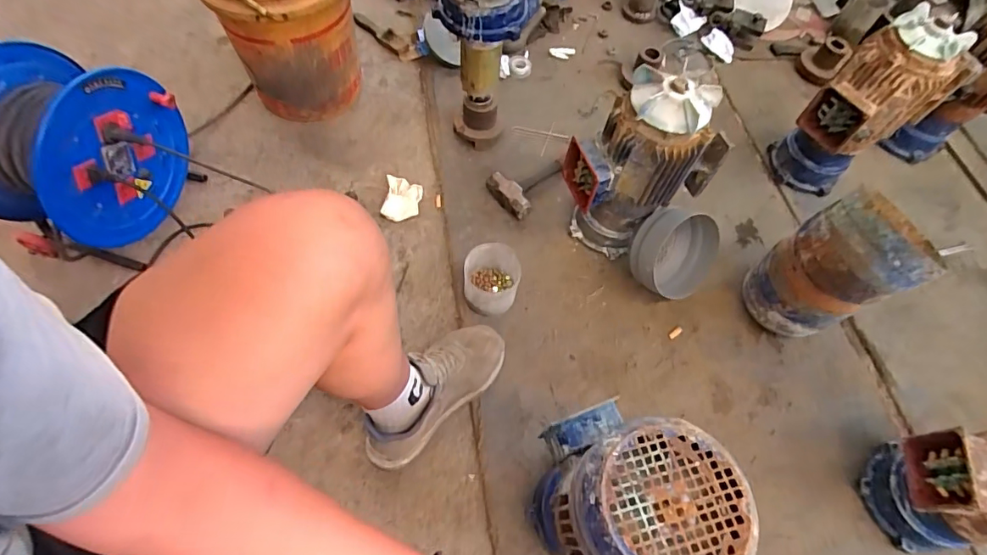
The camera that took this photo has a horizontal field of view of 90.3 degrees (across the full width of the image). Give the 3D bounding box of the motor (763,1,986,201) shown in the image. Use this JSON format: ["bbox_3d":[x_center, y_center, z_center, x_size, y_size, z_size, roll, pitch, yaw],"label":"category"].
[{"bbox_3d":[0.778,-0.344,1.045,0.196,0.385,0.178,-34,71,-19],"label":"motor"}]

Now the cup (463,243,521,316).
[{"bbox_3d":[-0.004,0.006,0.962,0.103,0.122,0.106,2,63,-4],"label":"cup"}]

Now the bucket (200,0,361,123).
[{"bbox_3d":[-0.462,-0.587,1.125,0.290,0.348,0.328,-15,66,-12],"label":"bucket"}]

